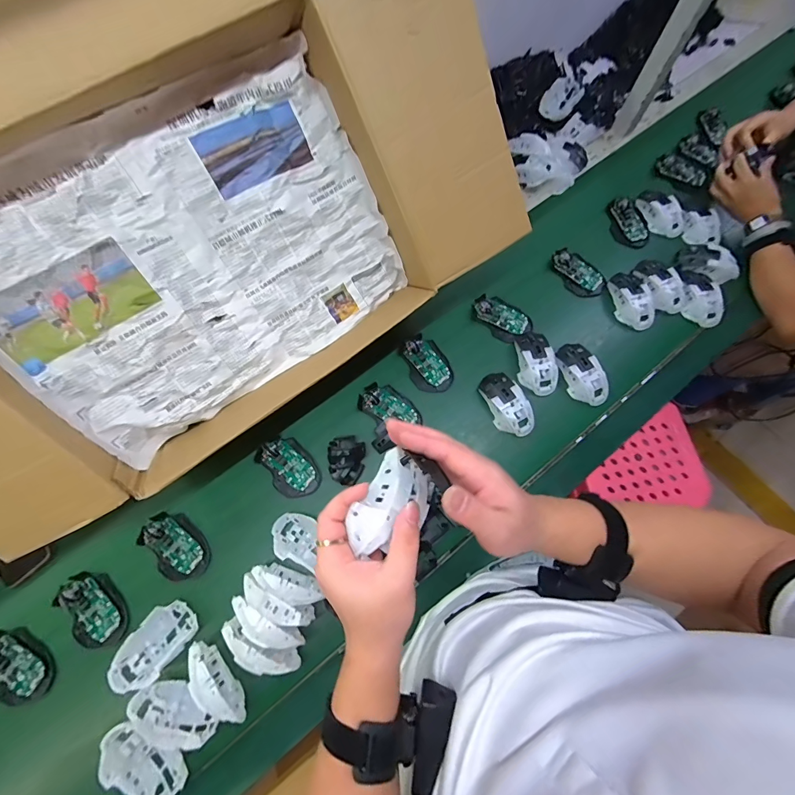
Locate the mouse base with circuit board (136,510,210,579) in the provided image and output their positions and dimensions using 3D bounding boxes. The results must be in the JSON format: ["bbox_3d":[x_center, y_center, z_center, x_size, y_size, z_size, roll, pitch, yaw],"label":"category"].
[{"bbox_3d":[-0.342,0.229,0.579,0.069,0.021,0.113,-41,77,-12],"label":"mouse base with circuit board"}]

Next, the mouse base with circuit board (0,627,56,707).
[{"bbox_3d":[-0.544,0.381,0.532,0.110,0.025,0.072,41,77,11],"label":"mouse base with circuit board"}]

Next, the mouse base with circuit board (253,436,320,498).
[{"bbox_3d":[-0.177,0.115,0.617,0.071,0.020,0.108,-39,77,-11],"label":"mouse base with circuit board"}]

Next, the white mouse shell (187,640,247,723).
[{"bbox_3d":[-0.245,0.385,0.504,0.027,0.060,0.111,-44,78,-12],"label":"white mouse shell"}]

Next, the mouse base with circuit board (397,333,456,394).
[{"bbox_3d":[0.053,-0.061,0.674,0.071,0.021,0.110,-27,75,-8],"label":"mouse base with circuit board"}]

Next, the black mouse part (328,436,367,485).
[{"bbox_3d":[-0.083,0.102,0.618,0.063,0.020,0.079,-6,73,-2],"label":"black mouse part"}]

